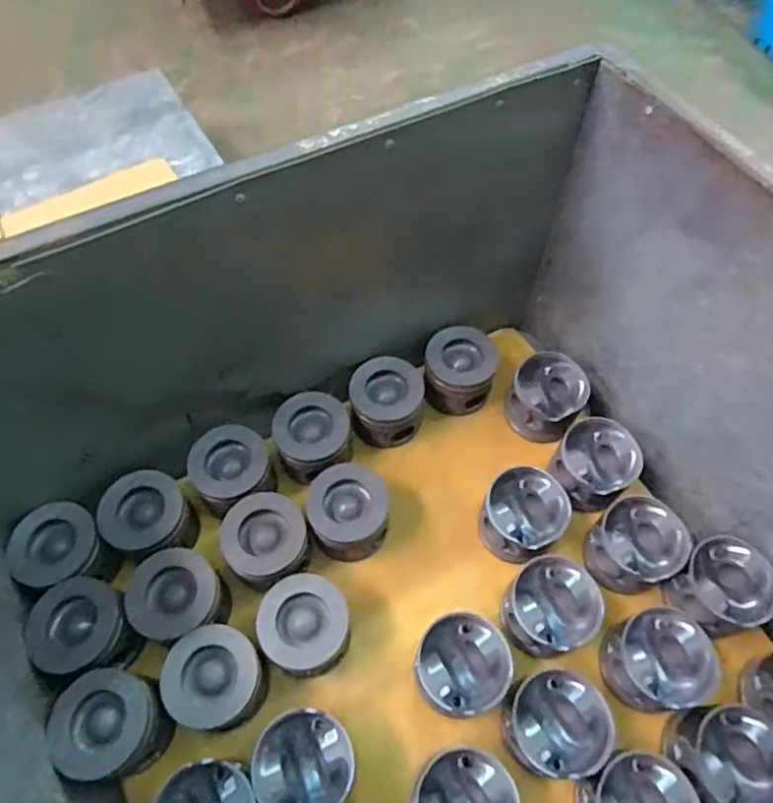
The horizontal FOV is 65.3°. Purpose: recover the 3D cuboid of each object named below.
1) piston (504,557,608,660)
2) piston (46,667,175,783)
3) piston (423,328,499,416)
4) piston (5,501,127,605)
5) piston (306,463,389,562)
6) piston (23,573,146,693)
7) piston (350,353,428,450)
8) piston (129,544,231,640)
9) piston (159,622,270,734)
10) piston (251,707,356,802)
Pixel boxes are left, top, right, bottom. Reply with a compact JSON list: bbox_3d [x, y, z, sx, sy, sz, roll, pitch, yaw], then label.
[{"bbox_3d":[0.170,0.212,0.622,0.087,0.056,0.092,0,60,1],"label":"piston"},{"bbox_3d":[-0.260,0.305,0.570,0.093,0.071,0.087,0,60,1],"label":"piston"},{"bbox_3d":[0.092,-0.037,0.763,0.085,0.079,0.079,0,60,1],"label":"piston"},{"bbox_3d":[-0.339,0.157,0.645,0.099,0.062,0.095,-12,61,-6],"label":"piston"},{"bbox_3d":[-0.041,0.128,0.681,0.092,0.087,0.089,0,60,1],"label":"piston"},{"bbox_3d":[-0.303,0.230,0.608,0.090,0.067,0.097,0,60,1],"label":"piston"},{"bbox_3d":[0.002,0.002,0.749,0.092,0.073,0.093,0,60,1],"label":"piston"},{"bbox_3d":[-0.217,0.206,0.630,0.092,0.084,0.086,0,60,1],"label":"piston"},{"bbox_3d":[-0.165,0.273,0.594,0.084,0.075,0.085,0,60,1],"label":"piston"},{"bbox_3d":[-0.072,0.335,0.556,0.085,0.073,0.088,0,60,1],"label":"piston"}]

